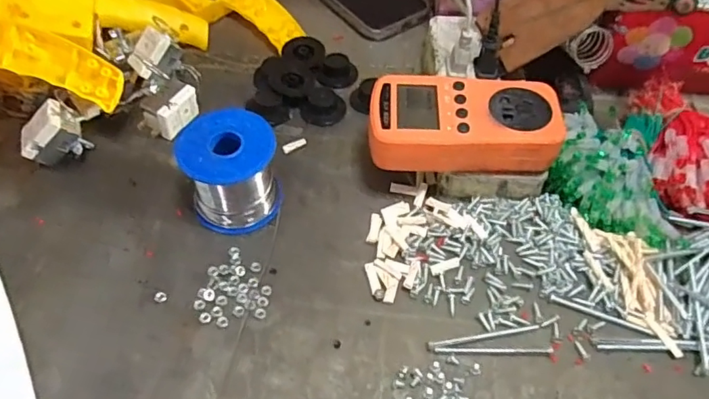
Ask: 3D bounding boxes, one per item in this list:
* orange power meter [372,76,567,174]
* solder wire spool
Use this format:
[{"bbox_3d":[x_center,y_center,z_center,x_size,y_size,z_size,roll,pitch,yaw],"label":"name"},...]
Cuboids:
[{"bbox_3d":[0.075,-0.052,0.360,0.126,0.031,0.069,5,54,2],"label":"orange power meter"},{"bbox_3d":[-0.084,-0.020,0.361,0.061,0.062,0.058,-13,56,-11],"label":"solder wire spool"}]

